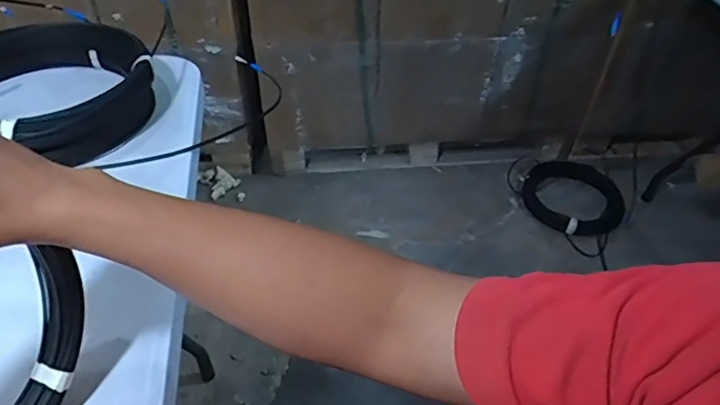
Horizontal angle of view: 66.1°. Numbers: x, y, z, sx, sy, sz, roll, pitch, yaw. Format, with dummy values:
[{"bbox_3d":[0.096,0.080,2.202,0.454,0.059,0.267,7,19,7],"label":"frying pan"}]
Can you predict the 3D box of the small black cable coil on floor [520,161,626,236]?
[{"bbox_3d":[0.674,-0.018,1.734,0.307,0.062,0.294,1,42,-1],"label":"small black cable coil on floor"}]

